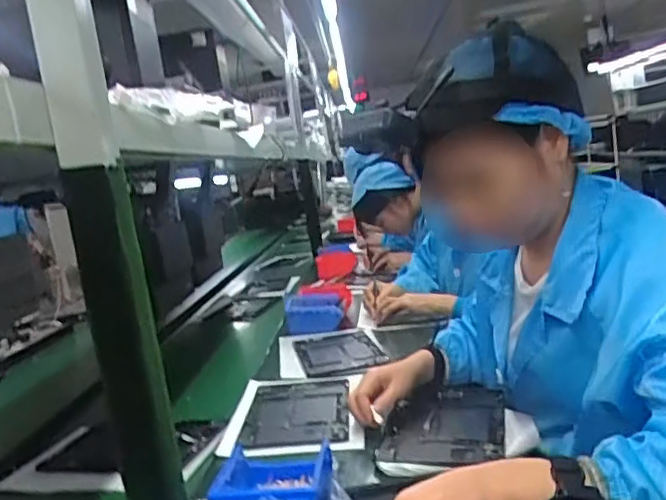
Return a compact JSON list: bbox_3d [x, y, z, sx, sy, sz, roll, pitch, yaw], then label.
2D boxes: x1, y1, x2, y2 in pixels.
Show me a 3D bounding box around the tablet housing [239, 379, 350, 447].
[{"bbox_3d":[-0.052,0.240,0.983,0.150,0.009,0.236,-11,6,2],"label":"tablet housing"}]

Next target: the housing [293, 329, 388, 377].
[{"bbox_3d":[0.014,0.195,1.252,0.158,0.013,0.218,-12,6,-9],"label":"housing"}]

